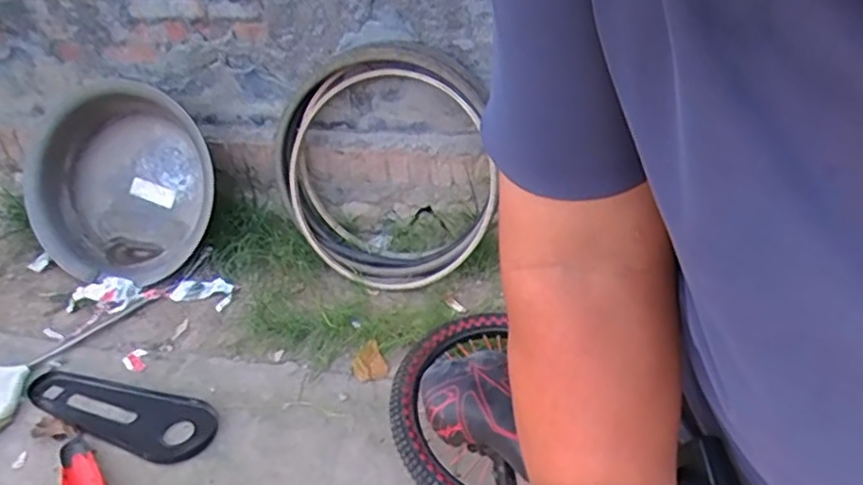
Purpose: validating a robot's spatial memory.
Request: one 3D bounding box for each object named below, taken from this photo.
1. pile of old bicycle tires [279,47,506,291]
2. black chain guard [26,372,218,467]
[{"bbox_3d":[-0.135,-0.174,1.727,0.595,0.627,0.220,0,32,5],"label":"pile of old bicycle tires"},{"bbox_3d":[-0.741,0.400,1.583,0.539,0.031,0.183,13,38,21],"label":"black chain guard"}]

